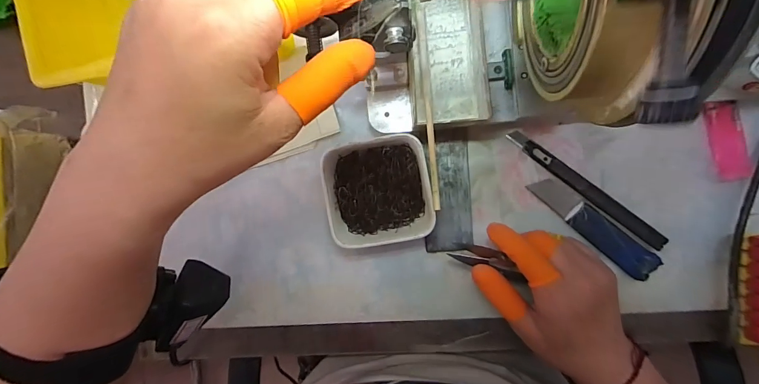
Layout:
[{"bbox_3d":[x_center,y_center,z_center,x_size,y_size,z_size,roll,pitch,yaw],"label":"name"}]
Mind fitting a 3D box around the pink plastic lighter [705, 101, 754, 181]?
[{"bbox_3d":[0.261,-0.039,0.277,0.019,0.005,0.060,-14,87,7],"label":"pink plastic lighter"}]

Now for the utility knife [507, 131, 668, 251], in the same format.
[{"bbox_3d":[0.159,-0.003,0.288,0.138,0.005,0.011,38,95,4],"label":"utility knife"}]

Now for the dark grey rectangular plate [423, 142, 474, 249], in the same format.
[{"bbox_3d":[0.056,0.003,0.302,0.036,0.004,0.088,-2,90,7],"label":"dark grey rectangular plate"}]

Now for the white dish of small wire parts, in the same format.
[{"bbox_3d":[0.000,0.000,0.295,0.078,0.033,0.078,-10,90,7],"label":"white dish of small wire parts"}]

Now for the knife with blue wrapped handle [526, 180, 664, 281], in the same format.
[{"bbox_3d":[0.166,0.026,0.287,0.106,0.006,0.023,39,95,4],"label":"knife with blue wrapped handle"}]

